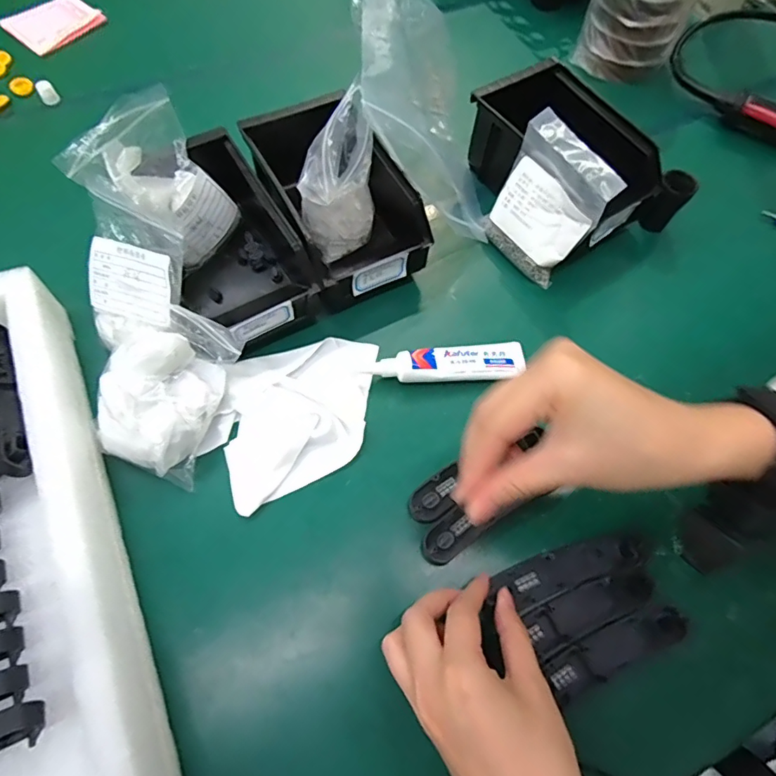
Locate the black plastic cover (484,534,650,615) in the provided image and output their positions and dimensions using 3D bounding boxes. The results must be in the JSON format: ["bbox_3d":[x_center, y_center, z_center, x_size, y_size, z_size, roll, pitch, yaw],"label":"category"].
[{"bbox_3d":[0.127,0.125,0.349,0.113,0.016,0.029,-14,68,-10],"label":"black plastic cover"}]

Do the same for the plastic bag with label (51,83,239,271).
[{"bbox_3d":[-0.177,-0.150,0.403,0.071,0.122,0.094,36,70,12],"label":"plastic bag with label"}]

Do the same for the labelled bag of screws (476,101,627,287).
[{"bbox_3d":[0.137,-0.161,0.438,0.034,0.112,0.097,-21,64,-28],"label":"labelled bag of screws"}]

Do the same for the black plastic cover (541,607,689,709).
[{"bbox_3d":[0.151,0.173,0.330,0.108,0.010,0.027,-22,69,-12],"label":"black plastic cover"}]

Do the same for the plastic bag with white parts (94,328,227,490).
[{"bbox_3d":[-0.163,0.010,0.361,0.078,0.059,0.098,20,67,6],"label":"plastic bag with white parts"}]

